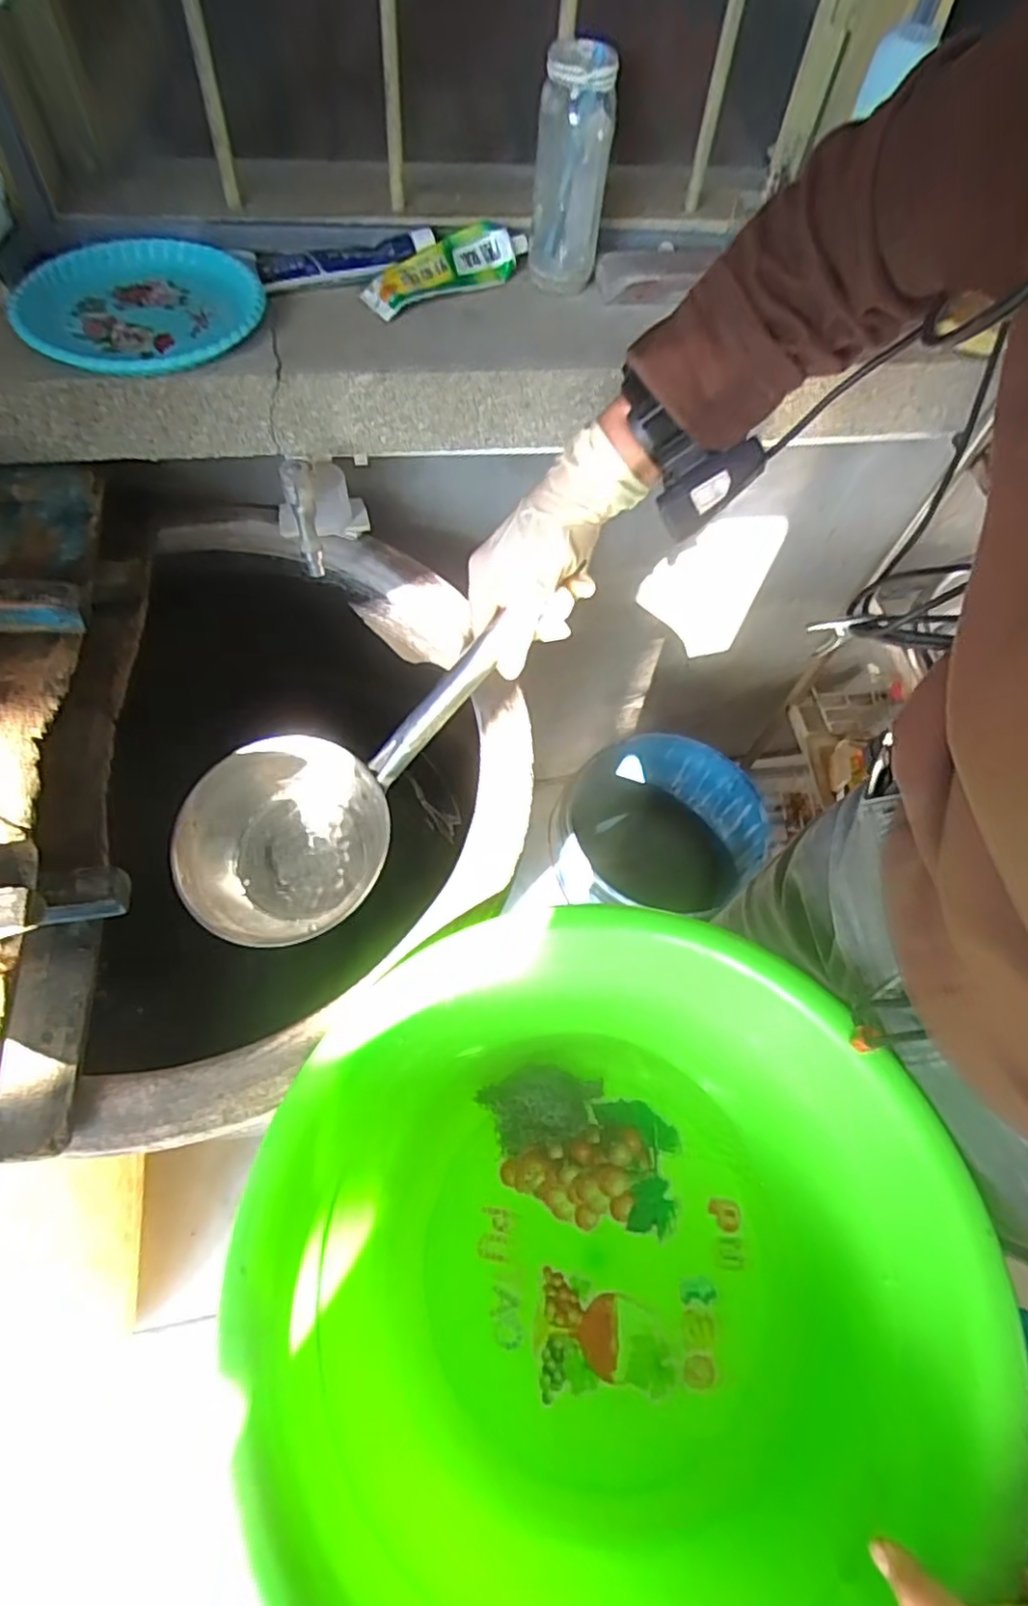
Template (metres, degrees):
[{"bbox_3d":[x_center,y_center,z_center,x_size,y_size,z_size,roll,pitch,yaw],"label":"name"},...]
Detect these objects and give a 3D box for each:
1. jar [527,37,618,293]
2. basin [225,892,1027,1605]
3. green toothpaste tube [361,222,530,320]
[{"bbox_3d":[0.053,-0.584,0.636,0.066,0.161,0.066,7,60,0],"label":"jar"},{"bbox_3d":[0.044,0.297,0.462,0.408,0.208,0.419,2,60,-3],"label":"basin"},{"bbox_3d":[-0.065,-0.534,0.679,0.177,0.035,0.058,-36,69,-22],"label":"green toothpaste tube"}]

